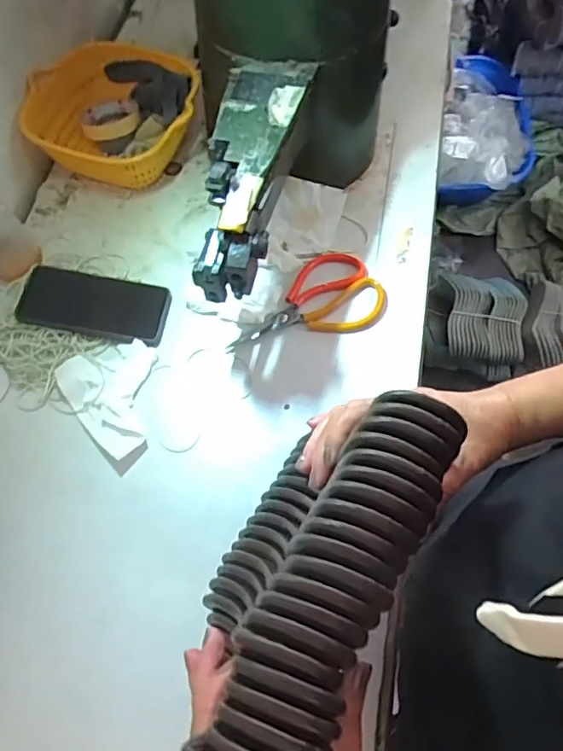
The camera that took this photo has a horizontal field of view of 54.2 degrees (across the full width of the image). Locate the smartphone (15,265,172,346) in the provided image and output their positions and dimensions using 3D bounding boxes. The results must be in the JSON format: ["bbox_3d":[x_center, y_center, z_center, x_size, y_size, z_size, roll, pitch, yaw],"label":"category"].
[{"bbox_3d":[-0.212,-0.085,0.636,0.159,0.014,0.082,13,69,-4],"label":"smartphone"}]

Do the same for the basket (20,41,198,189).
[{"bbox_3d":[-0.215,-0.343,0.736,0.219,0.079,0.203,-1,64,3],"label":"basket"}]

